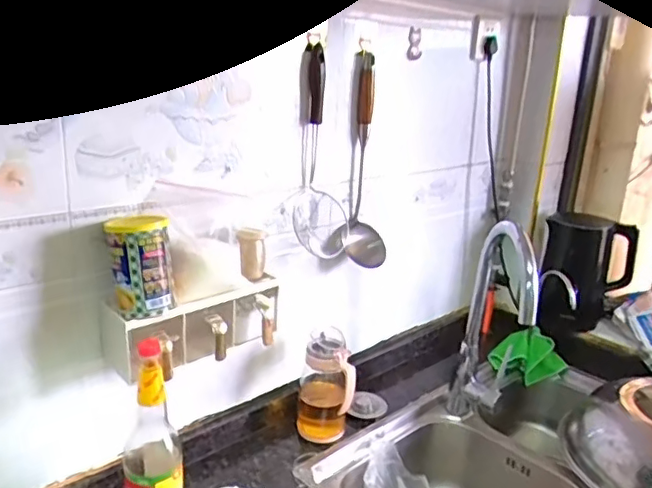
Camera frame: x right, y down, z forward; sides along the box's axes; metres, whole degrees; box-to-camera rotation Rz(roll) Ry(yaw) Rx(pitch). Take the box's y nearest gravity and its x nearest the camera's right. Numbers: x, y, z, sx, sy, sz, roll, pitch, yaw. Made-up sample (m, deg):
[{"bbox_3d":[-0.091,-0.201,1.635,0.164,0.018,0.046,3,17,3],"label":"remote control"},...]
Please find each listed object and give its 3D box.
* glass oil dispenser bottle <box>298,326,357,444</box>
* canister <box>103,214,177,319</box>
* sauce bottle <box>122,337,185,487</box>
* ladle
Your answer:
[{"bbox_3d":[0.000,0.249,0.997,0.087,0.188,0.084,2,17,-4],"label":"glass oil dispenser bottle"},{"bbox_3d":[-0.235,0.023,0.740,0.074,0.108,0.089,-5,19,-23],"label":"canister"},{"bbox_3d":[-0.211,0.246,0.712,0.068,0.256,0.056,-3,19,-20],"label":"sauce bottle"},{"bbox_3d":[0.058,-0.147,1.055,0.090,0.376,0.065,-9,12,-33],"label":"ladle"}]

